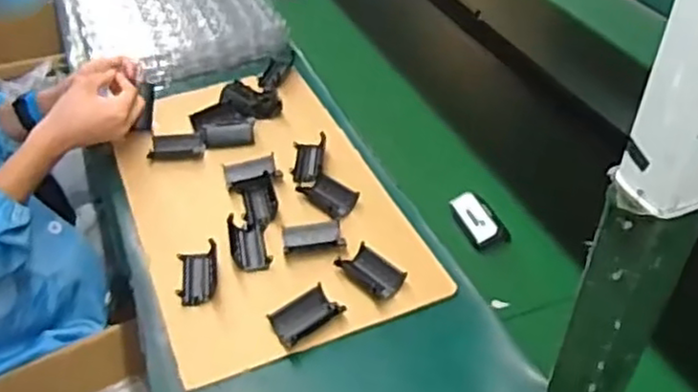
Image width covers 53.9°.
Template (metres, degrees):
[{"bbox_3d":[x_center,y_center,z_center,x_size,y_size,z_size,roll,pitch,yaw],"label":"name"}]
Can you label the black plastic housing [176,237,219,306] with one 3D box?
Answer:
[{"bbox_3d":[-0.166,0.085,0.751,0.043,0.018,0.073,-5,43,-5],"label":"black plastic housing"}]

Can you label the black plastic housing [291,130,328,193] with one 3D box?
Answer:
[{"bbox_3d":[-0.052,-0.044,0.881,0.042,0.020,0.095,1,43,1],"label":"black plastic housing"}]

